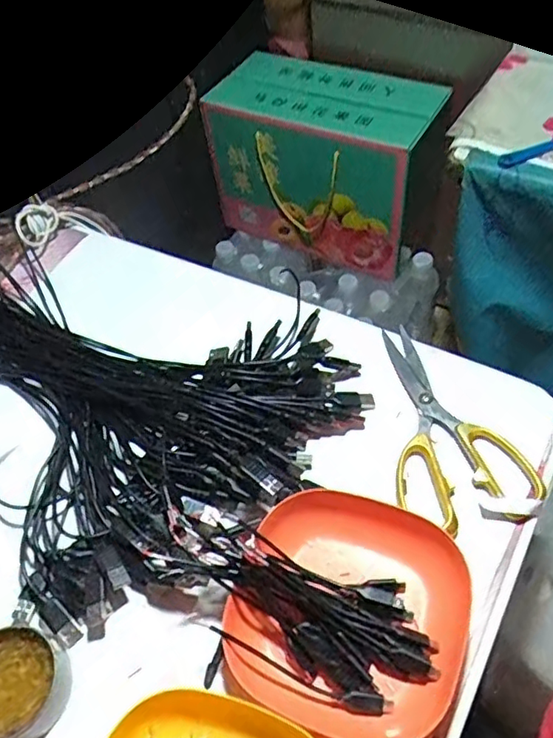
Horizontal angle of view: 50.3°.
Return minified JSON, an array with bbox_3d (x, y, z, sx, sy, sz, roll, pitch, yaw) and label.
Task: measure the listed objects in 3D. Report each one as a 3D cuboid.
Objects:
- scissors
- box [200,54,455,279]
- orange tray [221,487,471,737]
[{"bbox_3d":[0.136,0.038,0.458,0.098,0.019,0.178,-5,54,2],"label":"scissors"},{"bbox_3d":[0.080,-0.319,0.921,0.339,0.232,0.163,24,60,21],"label":"box"},{"bbox_3d":[0.046,0.149,0.371,0.138,0.028,0.134,14,57,15],"label":"orange tray"}]

